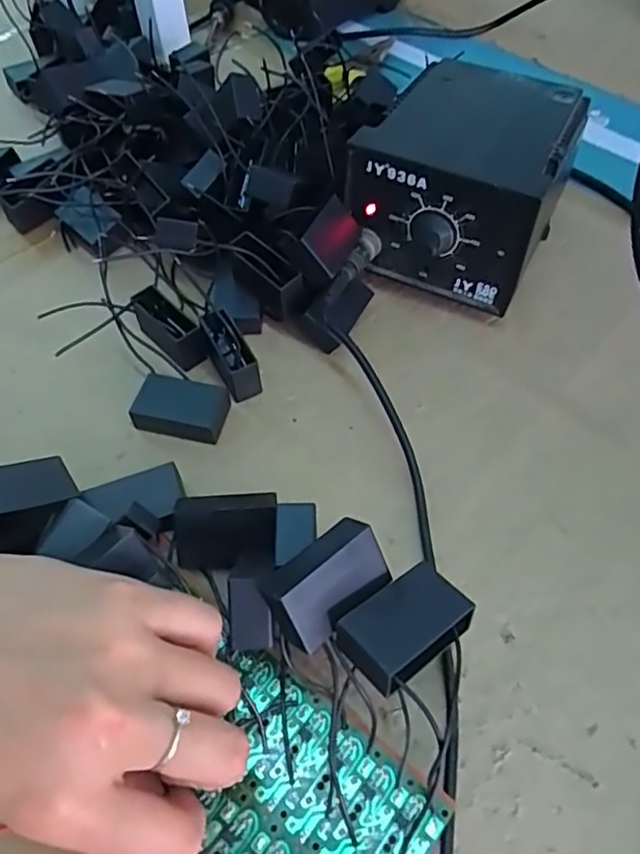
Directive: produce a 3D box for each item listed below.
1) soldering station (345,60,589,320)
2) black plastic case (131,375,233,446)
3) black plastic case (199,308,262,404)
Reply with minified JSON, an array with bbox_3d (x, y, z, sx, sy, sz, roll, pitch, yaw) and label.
[{"bbox_3d":[0.094,-0.155,0.387,0.113,0.096,0.138,24,60,16],"label":"soldering station"},{"bbox_3d":[-0.077,-0.010,0.339,0.047,0.019,0.030,9,57,6],"label":"black plastic case"},{"bbox_3d":[-0.052,-0.043,0.354,0.019,0.031,0.051,-21,59,-12],"label":"black plastic case"}]

